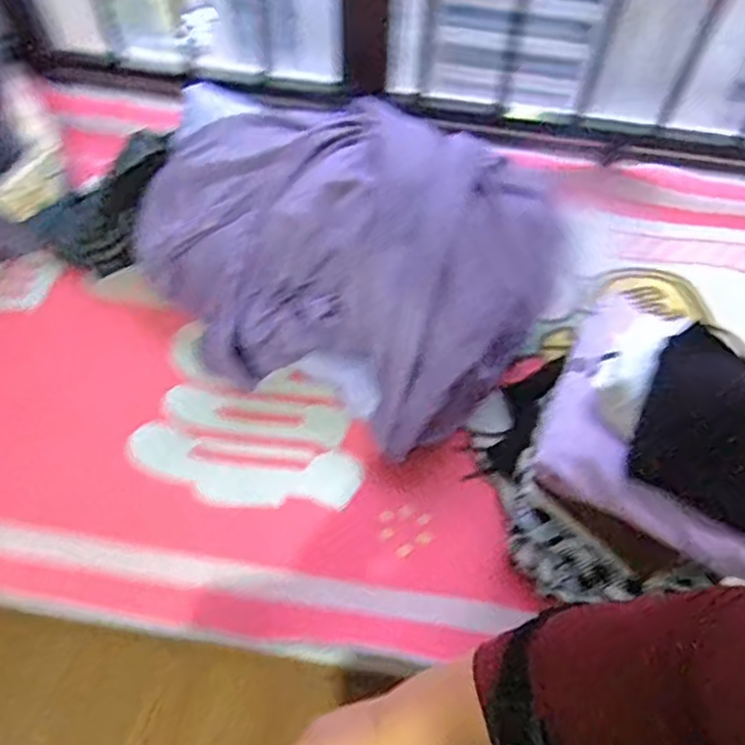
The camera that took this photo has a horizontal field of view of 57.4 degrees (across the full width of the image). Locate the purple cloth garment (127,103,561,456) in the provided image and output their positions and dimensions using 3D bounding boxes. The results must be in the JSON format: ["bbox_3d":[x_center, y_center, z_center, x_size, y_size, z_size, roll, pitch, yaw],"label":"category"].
[{"bbox_3d":[-0.049,-0.158,0.850,0.514,0.183,0.402,29,63,14],"label":"purple cloth garment"}]

